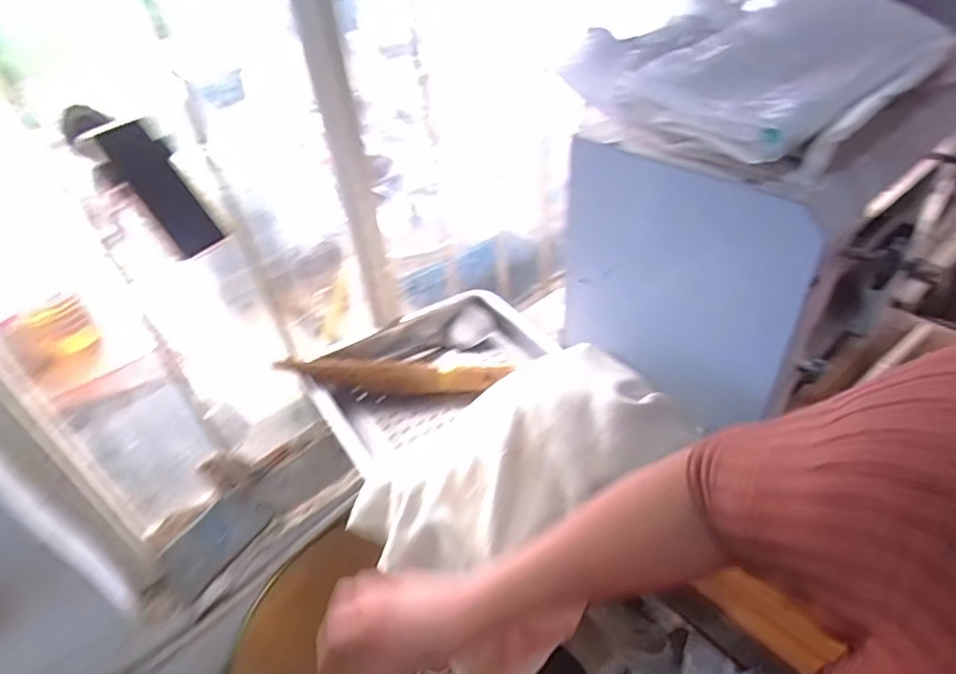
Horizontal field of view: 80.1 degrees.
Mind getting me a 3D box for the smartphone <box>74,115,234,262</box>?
[{"bbox_3d":[-0.362,-0.170,0.652,0.057,0.163,0.009,-47,25,-25],"label":"smartphone"}]

